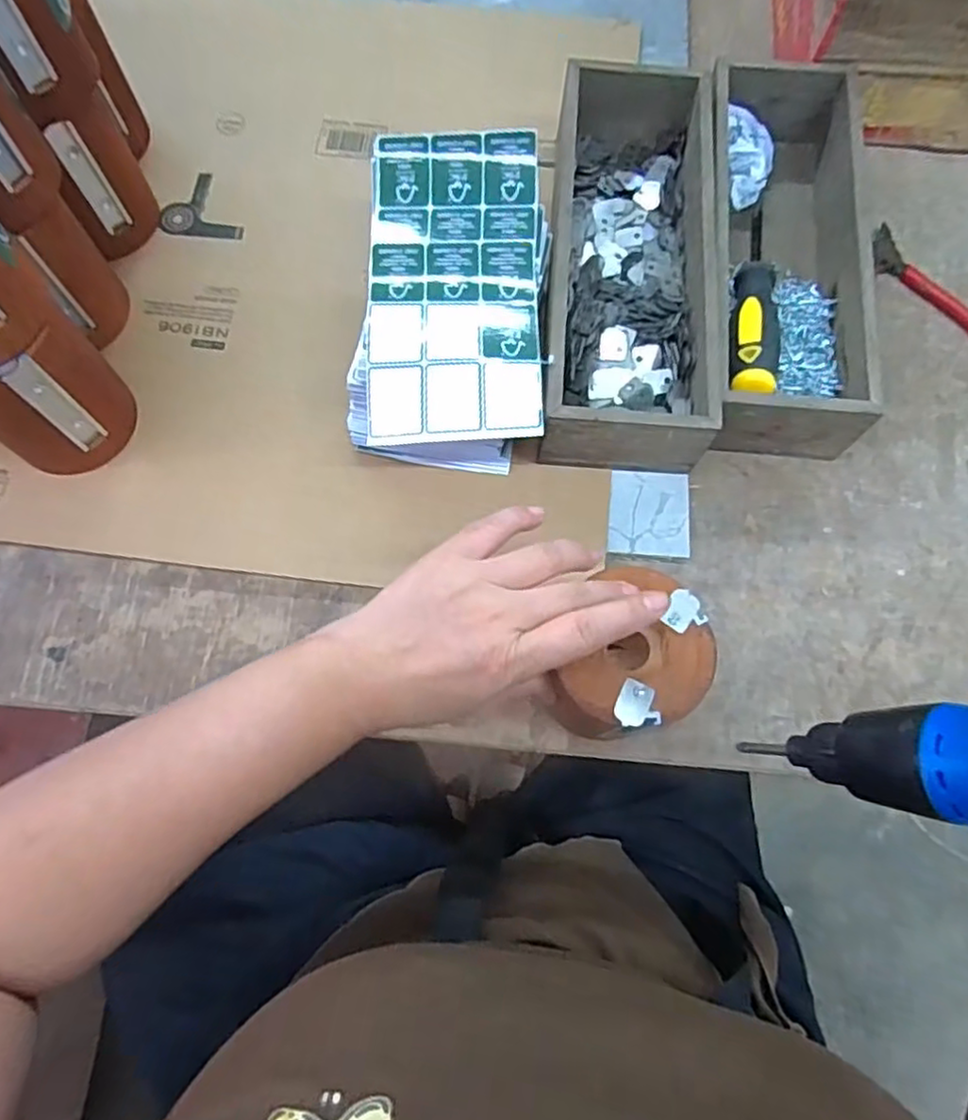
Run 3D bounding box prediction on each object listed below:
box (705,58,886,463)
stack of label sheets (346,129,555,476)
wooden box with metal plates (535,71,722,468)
[{"bbox_3d":[0.203,-0.215,0.468,0.106,0.066,0.286,5,73,2],"label":"box"},{"bbox_3d":[-0.023,-0.158,0.438,0.123,0.080,0.212,1,73,1],"label":"stack of label sheets"},{"bbox_3d":[0.094,-0.202,0.460,0.110,0.074,0.292,4,73,2],"label":"wooden box with metal plates"}]

